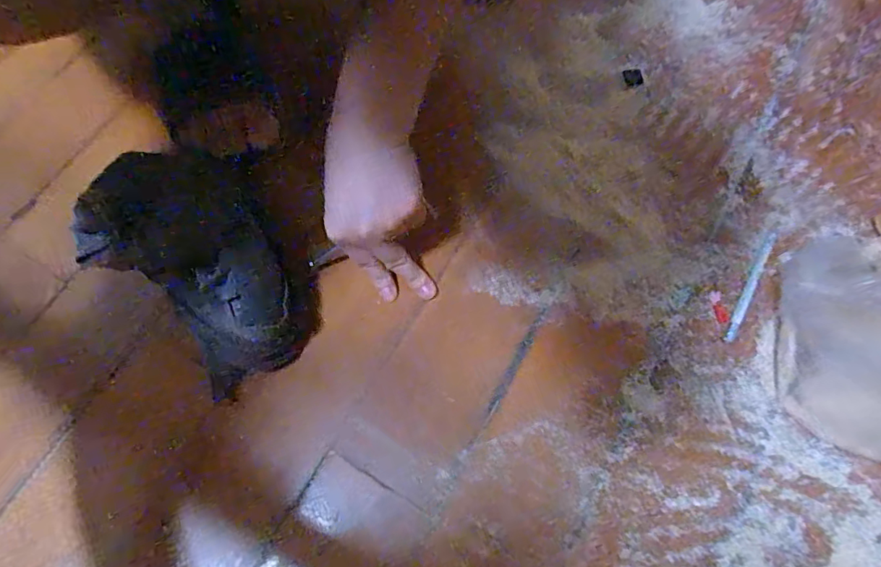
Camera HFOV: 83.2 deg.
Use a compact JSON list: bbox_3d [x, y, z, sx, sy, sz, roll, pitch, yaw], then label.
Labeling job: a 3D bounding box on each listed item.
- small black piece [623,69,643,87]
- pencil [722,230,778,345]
[{"bbox_3d":[0.187,-0.200,0.481,0.017,0.004,0.019,-6,69,0],"label":"small black piece"},{"bbox_3d":[0.248,0.000,0.395,0.008,0.007,0.104,29,73,12],"label":"pencil"}]

